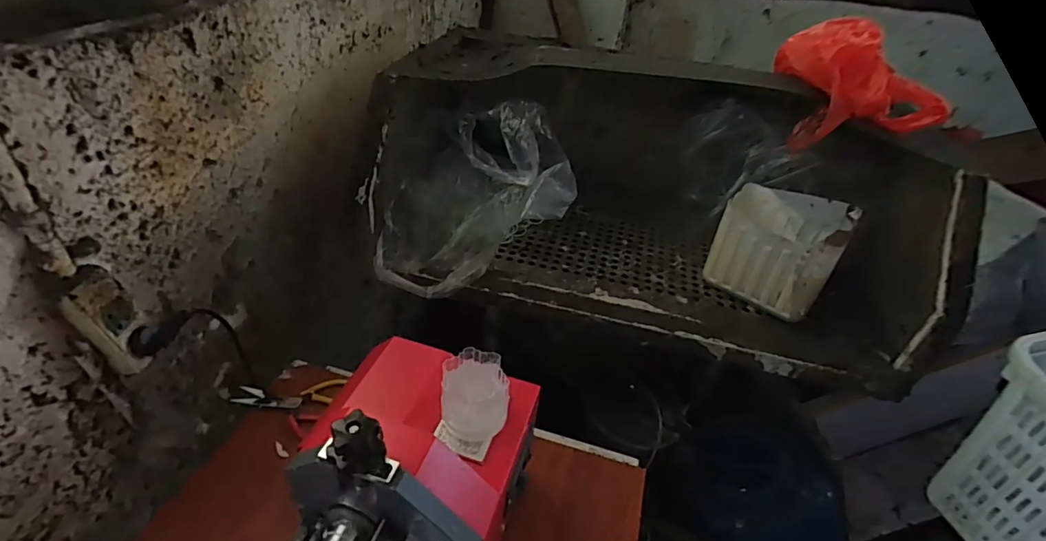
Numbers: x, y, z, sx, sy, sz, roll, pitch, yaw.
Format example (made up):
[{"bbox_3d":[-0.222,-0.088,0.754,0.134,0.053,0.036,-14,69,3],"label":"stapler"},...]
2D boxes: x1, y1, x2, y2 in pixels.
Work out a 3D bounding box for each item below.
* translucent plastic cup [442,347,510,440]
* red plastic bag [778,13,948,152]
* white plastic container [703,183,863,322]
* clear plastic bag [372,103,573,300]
[{"bbox_3d":[-0.055,0.142,0.569,0.071,0.073,0.084,-1,39,-9],"label":"translucent plastic cup"},{"bbox_3d":[0.561,-0.322,0.868,0.184,0.153,0.244,8,38,2],"label":"red plastic bag"},{"bbox_3d":[0.444,-0.039,0.895,0.189,0.166,0.134,26,43,24],"label":"white plastic container"},{"bbox_3d":[-0.084,-0.122,0.913,0.334,0.246,0.281,6,38,1],"label":"clear plastic bag"}]

